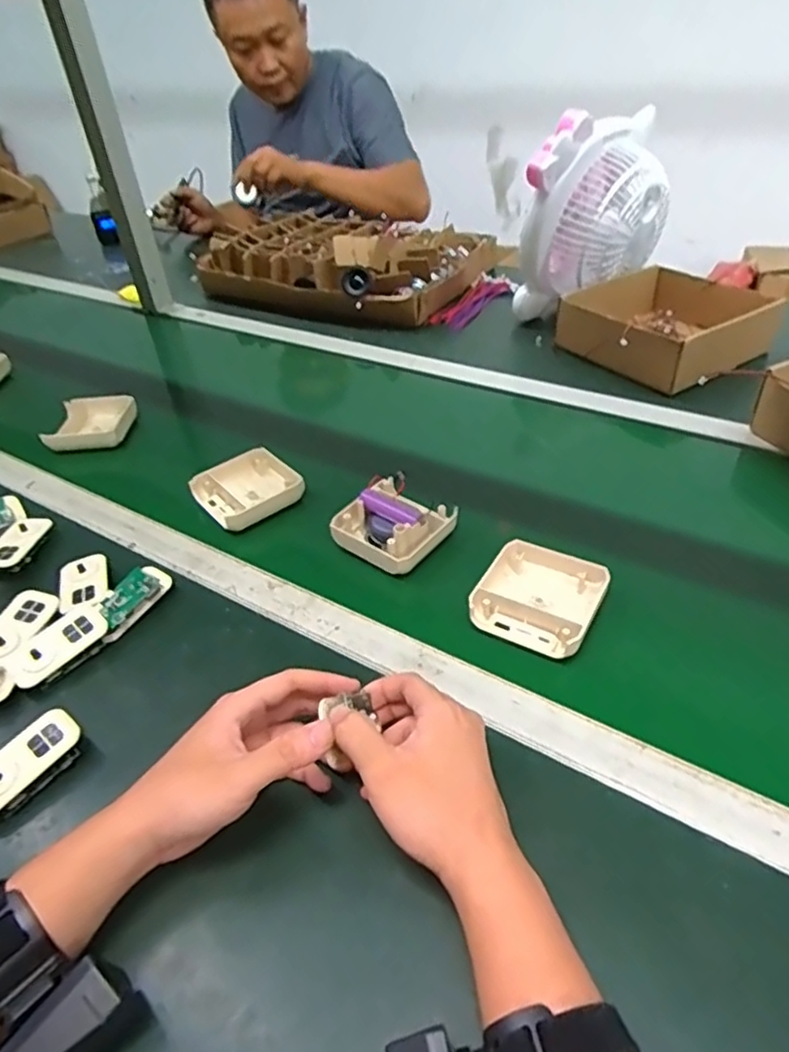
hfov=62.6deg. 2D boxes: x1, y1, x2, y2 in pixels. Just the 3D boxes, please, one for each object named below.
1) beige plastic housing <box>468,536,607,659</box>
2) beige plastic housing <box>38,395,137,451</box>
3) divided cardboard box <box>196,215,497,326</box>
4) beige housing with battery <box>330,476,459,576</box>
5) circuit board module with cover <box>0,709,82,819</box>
[{"bbox_3d":[0.118,0.057,0.530,0.092,0.024,0.091,18,45,26],"label":"beige plastic housing"},{"bbox_3d":[-0.377,-0.128,0.815,0.089,0.034,0.105,-7,40,-1],"label":"beige plastic housing"},{"bbox_3d":[-0.077,-0.475,1.145,0.442,0.090,0.323,21,47,29],"label":"divided cardboard box"},{"bbox_3d":[0.000,-0.005,0.601,0.086,0.036,0.086,25,49,32],"label":"beige housing with battery"},{"bbox_3d":[-0.256,0.166,0.449,0.041,0.018,0.077,24,48,31],"label":"circuit board module with cover"}]

